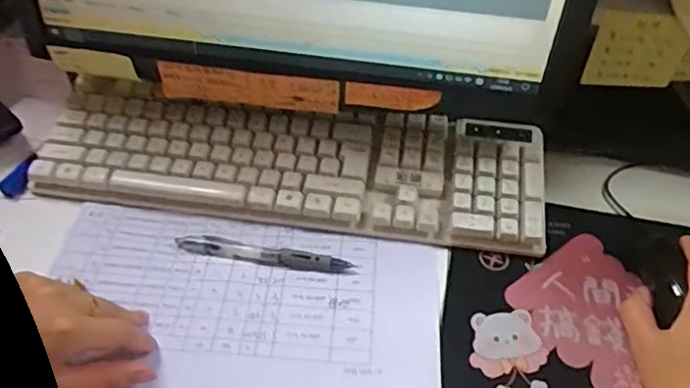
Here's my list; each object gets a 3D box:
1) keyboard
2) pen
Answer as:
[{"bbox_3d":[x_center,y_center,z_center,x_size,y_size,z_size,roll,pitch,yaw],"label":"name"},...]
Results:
[{"bbox_3d":[-0.048,-0.028,0.525,0.423,0.038,0.114,7,46,4],"label":"keyboard"},{"bbox_3d":[-0.065,0.047,0.477,0.136,0.008,0.017,9,46,6],"label":"pen"}]

